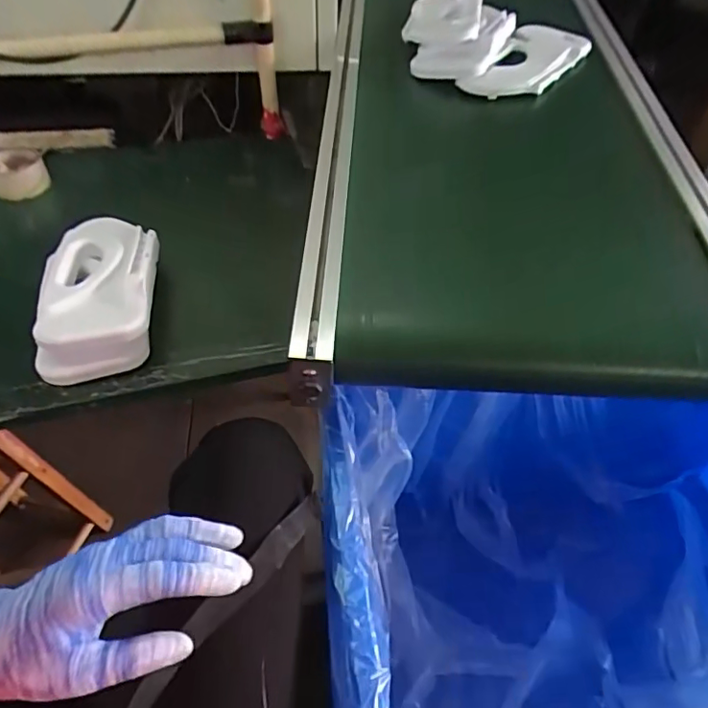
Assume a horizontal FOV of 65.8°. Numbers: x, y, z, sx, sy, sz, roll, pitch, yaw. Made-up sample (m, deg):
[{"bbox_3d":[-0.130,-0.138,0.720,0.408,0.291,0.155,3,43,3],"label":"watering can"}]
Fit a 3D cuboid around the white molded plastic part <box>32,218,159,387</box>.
[{"bbox_3d":[-0.309,-0.084,0.664,0.136,0.057,0.260,-9,47,-11],"label":"white molded plastic part"}]

